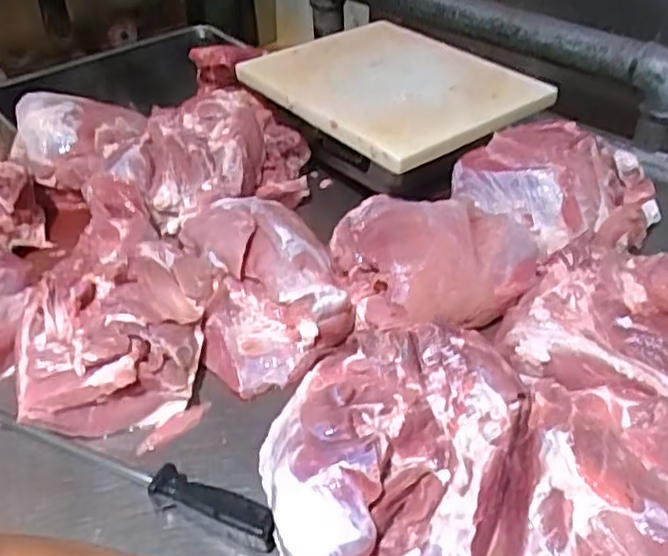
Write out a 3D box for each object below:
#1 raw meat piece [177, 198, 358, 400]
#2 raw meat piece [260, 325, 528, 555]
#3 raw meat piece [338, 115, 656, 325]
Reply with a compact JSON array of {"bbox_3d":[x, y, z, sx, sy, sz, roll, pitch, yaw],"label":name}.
[{"bbox_3d":[-0.078,0.003,0.789,0.161,0.098,0.224,-11,40,-10],"label":"raw meat piece"},{"bbox_3d":[0.045,0.152,0.610,0.216,0.081,0.295,14,42,19],"label":"raw meat piece"},{"bbox_3d":[0.210,-0.080,0.840,0.434,0.097,0.206,-19,42,-19],"label":"raw meat piece"}]

